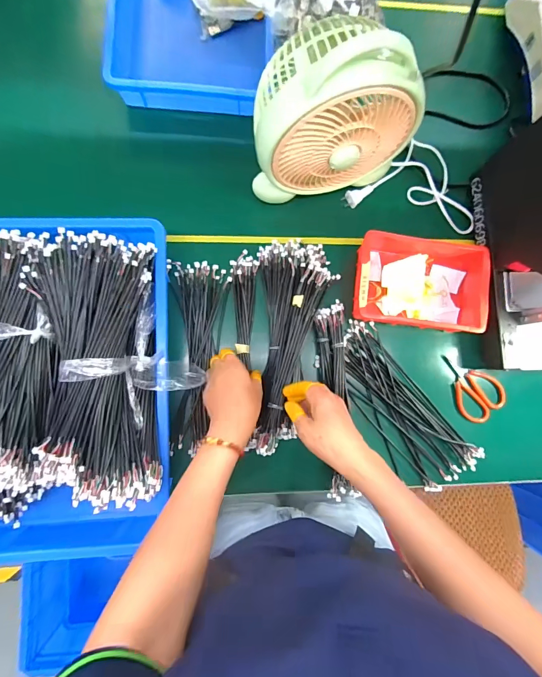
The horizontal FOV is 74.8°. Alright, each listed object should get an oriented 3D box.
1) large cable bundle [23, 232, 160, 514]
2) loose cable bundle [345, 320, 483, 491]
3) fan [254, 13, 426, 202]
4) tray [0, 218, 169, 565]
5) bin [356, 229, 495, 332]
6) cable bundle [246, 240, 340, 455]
[{"bbox_3d":[-0.217,0.036,0.440,0.143,0.047,0.324,-4,86,-5],"label":"large cable bundle"},{"bbox_3d":[0.198,0.108,0.555,0.110,0.014,0.283,-39,89,-6],"label":"loose cable bundle"},{"bbox_3d":[0.085,-0.283,0.465,0.207,0.228,0.112,-6,86,-5],"label":"fan"},{"bbox_3d":[-0.272,0.069,0.464,0.278,0.130,0.446,-1,86,-5],"label":"tray"},{"bbox_3d":[0.230,-0.092,0.553,0.203,0.052,0.146,10,85,-4],"label":"bin"},{"bbox_3d":[0.022,0.001,0.528,0.120,0.039,0.311,9,81,-4],"label":"cable bundle"}]

